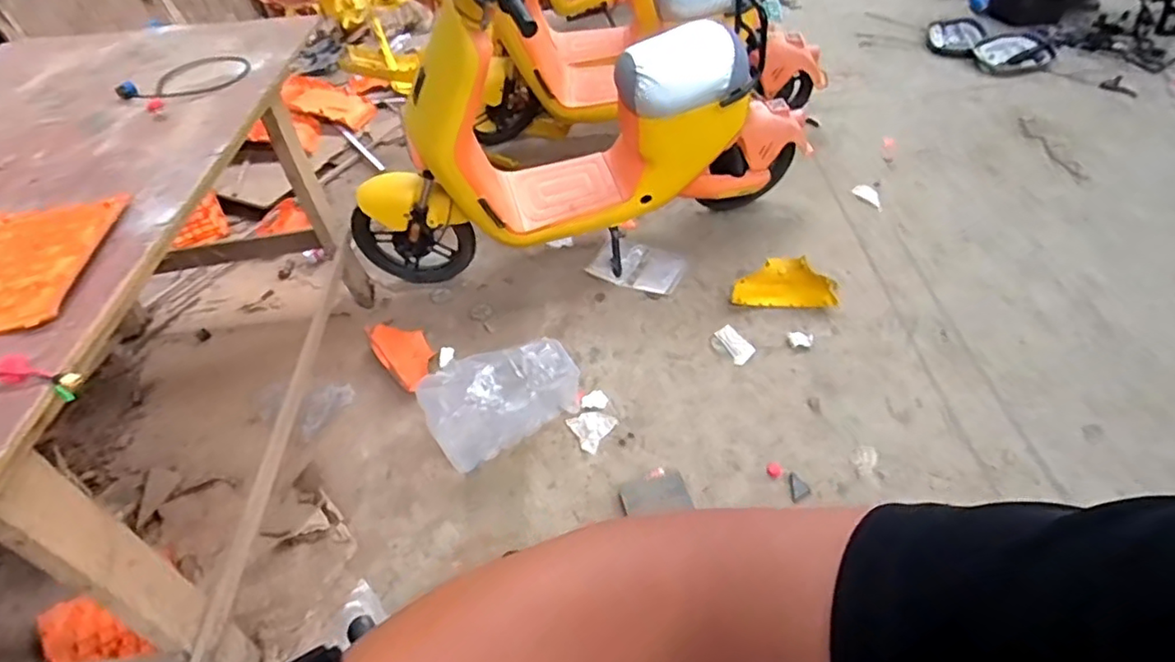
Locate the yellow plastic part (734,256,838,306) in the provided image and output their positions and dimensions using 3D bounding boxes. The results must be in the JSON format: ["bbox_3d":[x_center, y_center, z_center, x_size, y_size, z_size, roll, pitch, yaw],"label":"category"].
[{"bbox_3d":[0.603,-0.148,1.894,0.304,0.156,0.050,5,13,14],"label":"yellow plastic part"}]

